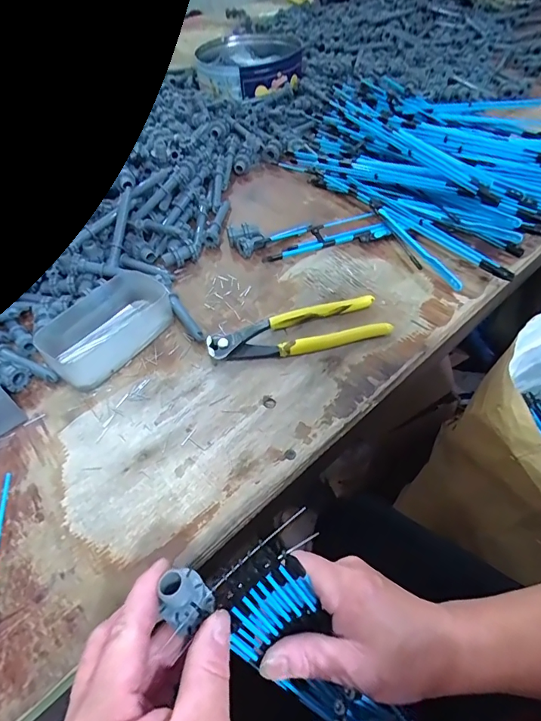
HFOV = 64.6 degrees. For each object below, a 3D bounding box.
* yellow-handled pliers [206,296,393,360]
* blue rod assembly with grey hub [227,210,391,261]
[{"bbox_3d":[0.025,-0.027,0.396,0.161,0.016,0.050,-11,51,-4],"label":"yellow-handled pliers"},{"bbox_3d":[0.043,-0.142,0.482,0.173,0.018,0.051,-12,51,-5],"label":"blue rod assembly with grey hub"}]

